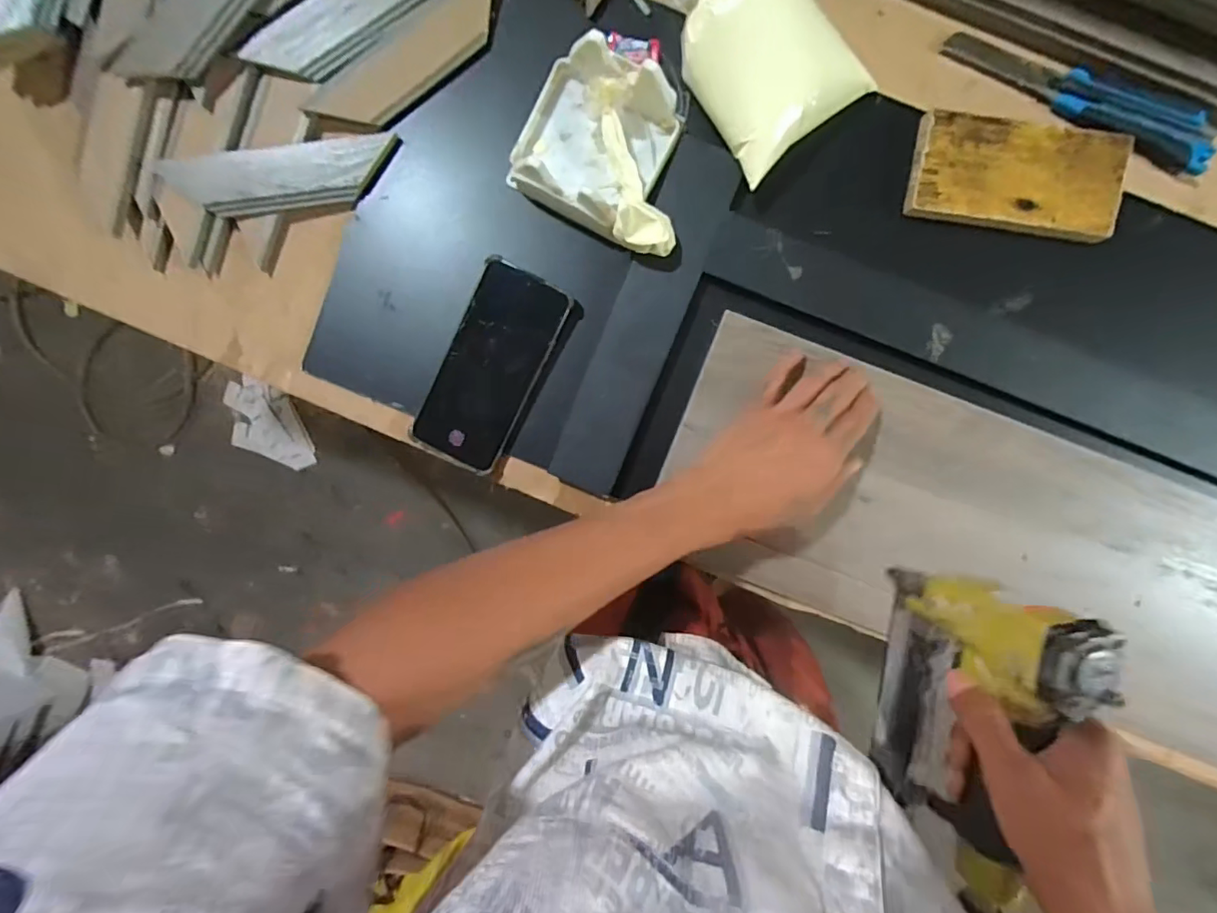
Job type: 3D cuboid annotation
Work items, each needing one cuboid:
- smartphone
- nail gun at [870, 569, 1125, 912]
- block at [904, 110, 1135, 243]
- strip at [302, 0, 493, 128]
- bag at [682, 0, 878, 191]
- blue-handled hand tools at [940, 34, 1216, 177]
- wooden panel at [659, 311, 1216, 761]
[{"bbox_3d":[-0.096,-0.070,0.442,0.075,0.009,0.164,27,95,0],"label":"smartphone"},{"bbox_3d":[0.225,0.171,0.339,0.051,0.123,0.189,6,95,2],"label":"nail gun"},{"bbox_3d":[0.316,-0.217,0.420,0.152,0.015,0.075,10,95,2],"label":"block"},{"bbox_3d":[-0.154,-0.315,0.430,0.171,0.008,0.050,-37,92,5],"label":"strip"},{"bbox_3d":[0.125,-0.291,0.395,0.120,0.050,0.126,-32,92,5],"label":"bag"},{"bbox_3d":[0.365,-0.280,0.420,0.214,0.016,0.037,28,95,0],"label":"blue-handled hand tools"},{"bbox_3d":[0.365,0.094,0.428,0.660,0.022,0.196,22,95,0],"label":"wooden panel"}]

